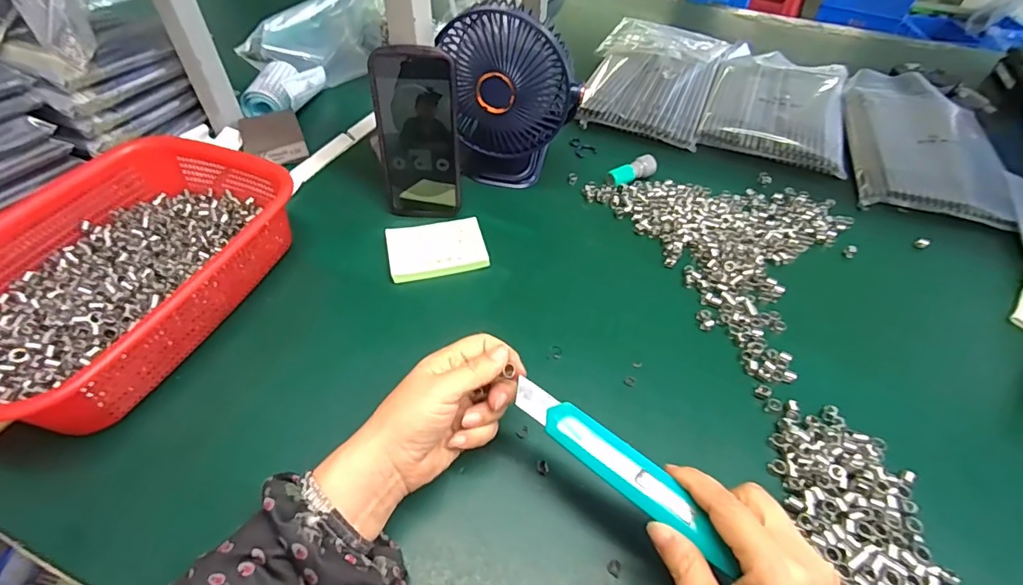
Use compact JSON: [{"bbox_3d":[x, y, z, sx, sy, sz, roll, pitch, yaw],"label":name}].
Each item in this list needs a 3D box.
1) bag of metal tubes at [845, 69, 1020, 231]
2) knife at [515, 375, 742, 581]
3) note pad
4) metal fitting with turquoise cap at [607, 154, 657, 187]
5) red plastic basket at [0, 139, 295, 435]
[{"bbox_3d":[0.551,-0.213,0.649,0.177,0.020,0.331,17,50,13],"label":"bag of metal tubes"},{"bbox_3d":[0.061,0.098,0.282,0.144,0.014,0.025,35,56,26],"label":"knife"},{"bbox_3d":[-0.074,-0.043,0.487,0.094,0.015,0.067,-11,50,-11],"label":"note pad"},{"bbox_3d":[0.144,-0.145,0.576,0.060,0.023,0.023,-19,52,-18],"label":"metal fitting with turquoise cap"},{"bbox_3d":[-0.335,-0.018,0.420,0.211,0.079,0.280,17,50,13],"label":"red plastic basket"}]

